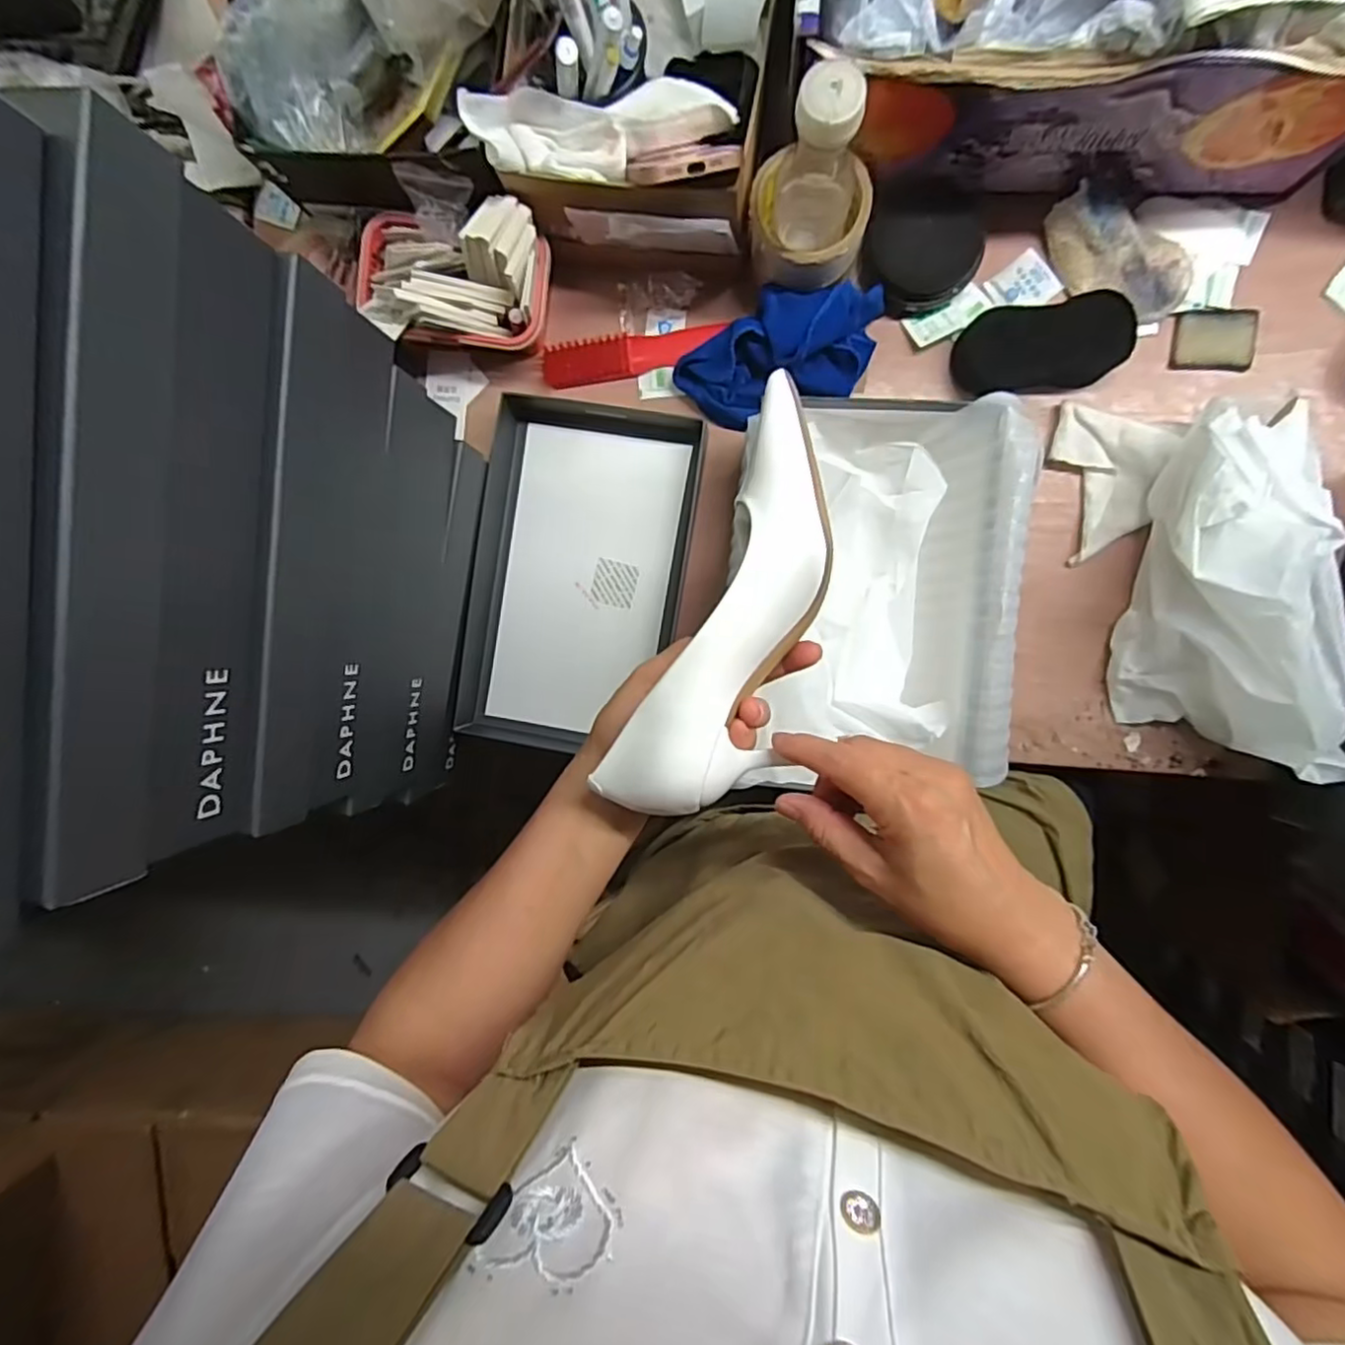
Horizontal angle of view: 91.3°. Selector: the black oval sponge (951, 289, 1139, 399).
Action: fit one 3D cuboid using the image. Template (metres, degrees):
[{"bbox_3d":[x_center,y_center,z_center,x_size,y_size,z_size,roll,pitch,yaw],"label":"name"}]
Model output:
[{"bbox_3d":[0.298,-0.262,0.530,0.128,0.038,0.063,-5,93,7],"label":"black oval sponge"}]

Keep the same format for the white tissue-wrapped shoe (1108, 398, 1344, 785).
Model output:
[{"bbox_3d":[0.430,-0.060,0.490,0.129,0.117,0.261,5,94,6],"label":"white tissue-wrapped shoe"}]

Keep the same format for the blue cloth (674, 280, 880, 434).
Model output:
[{"bbox_3d":[0.091,-0.268,0.550,0.177,0.049,0.089,-12,92,7],"label":"blue cloth"}]

